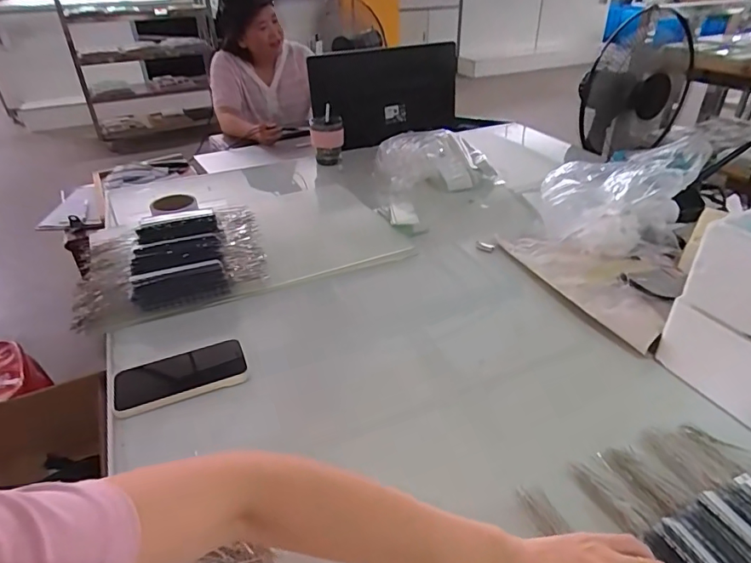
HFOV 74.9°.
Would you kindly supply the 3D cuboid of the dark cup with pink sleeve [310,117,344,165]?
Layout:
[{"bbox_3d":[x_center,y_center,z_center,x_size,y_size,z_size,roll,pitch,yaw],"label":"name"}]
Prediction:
[{"bbox_3d":[-0.125,-0.362,1.288,0.085,0.123,0.083,-3,33,-2],"label":"dark cup with pink sleeve"}]

